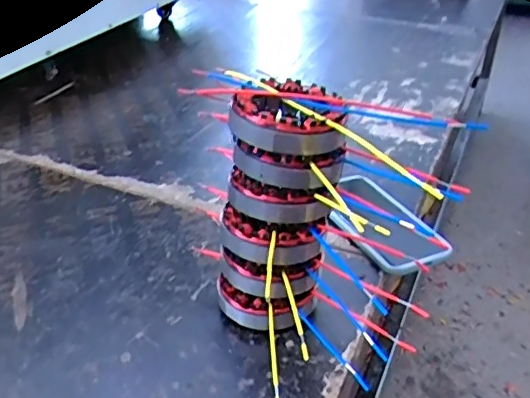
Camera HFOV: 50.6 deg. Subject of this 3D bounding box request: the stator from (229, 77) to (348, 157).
[{"bbox_3d":[0.019,-0.060,0.414,0.080,0.029,0.085,7,33,8],"label":"stator"}]

